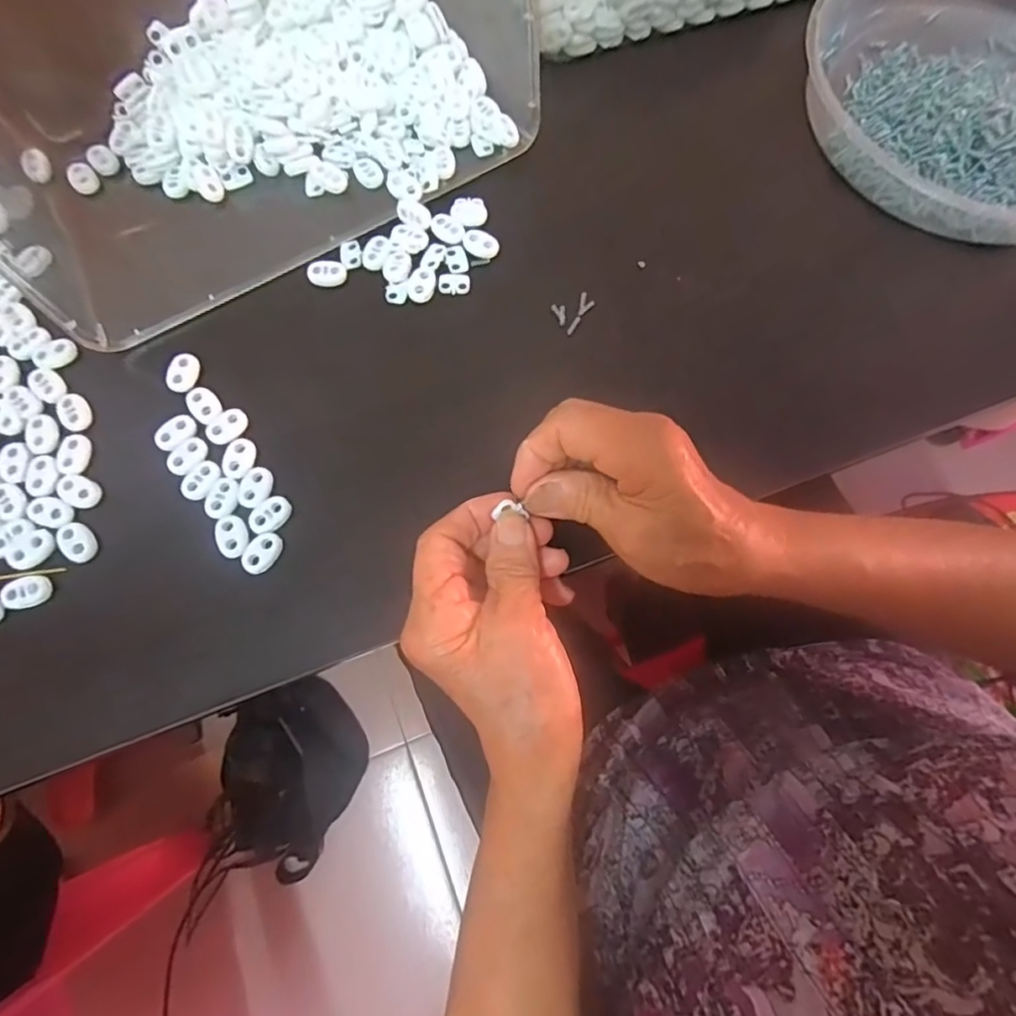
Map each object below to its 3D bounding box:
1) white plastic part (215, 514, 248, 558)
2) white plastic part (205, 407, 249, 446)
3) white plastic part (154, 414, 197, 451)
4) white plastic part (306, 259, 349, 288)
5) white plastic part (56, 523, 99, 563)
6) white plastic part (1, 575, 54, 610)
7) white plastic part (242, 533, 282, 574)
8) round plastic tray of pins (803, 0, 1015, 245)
[{"bbox_3d":[-0.142,0.014,0.294,0.015,0.004,0.023,-19,76,-6],"label":"white plastic part"},{"bbox_3d":[-0.153,-0.045,0.310,0.017,0.004,0.022,38,77,9],"label":"white plastic part"},{"bbox_3d":[-0.180,-0.042,0.308,0.022,0.004,0.016,-38,79,-11],"label":"white plastic part"},{"bbox_3d":[-0.108,-0.139,0.340,0.023,0.004,0.016,0,75,-1],"label":"white plastic part"},{"bbox_3d":[-0.221,0.017,0.294,0.014,0.005,0.022,-39,79,-11],"label":"white plastic part"},{"bbox_3d":[-0.240,0.042,0.283,0.021,0.004,0.015,-14,76,-5],"label":"white plastic part"},{"bbox_3d":[-0.127,0.023,0.294,0.015,0.004,0.022,28,76,6],"label":"white plastic part"},{"bbox_3d":[0.310,-0.278,0.368,0.232,0.037,0.223,0,75,-1],"label":"round plastic tray of pins"}]

